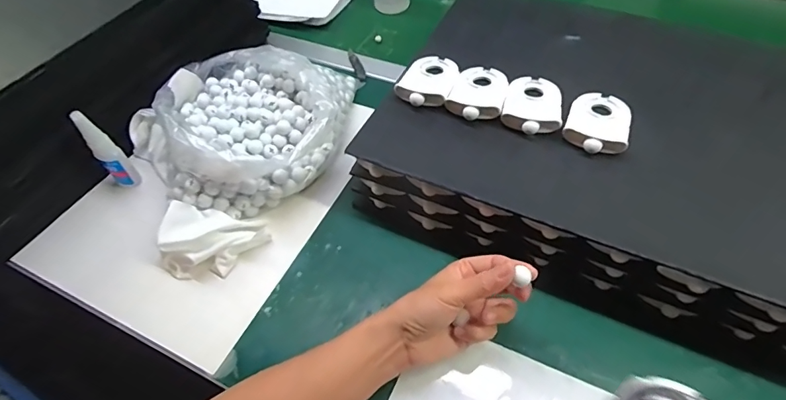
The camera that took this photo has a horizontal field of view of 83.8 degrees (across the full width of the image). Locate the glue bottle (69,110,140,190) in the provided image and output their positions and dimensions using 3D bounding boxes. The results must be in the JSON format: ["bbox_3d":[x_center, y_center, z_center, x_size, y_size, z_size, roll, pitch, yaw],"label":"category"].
[{"bbox_3d":[-0.331,-0.057,0.505,0.026,0.123,0.027,37,63,27],"label":"glue bottle"}]

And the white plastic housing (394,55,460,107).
[{"bbox_3d":[0.041,-0.134,0.497,0.059,0.020,0.087,17,56,16],"label":"white plastic housing"}]

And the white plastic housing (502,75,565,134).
[{"bbox_3d":[0.150,-0.103,0.466,0.058,0.013,0.089,13,55,13],"label":"white plastic housing"}]

